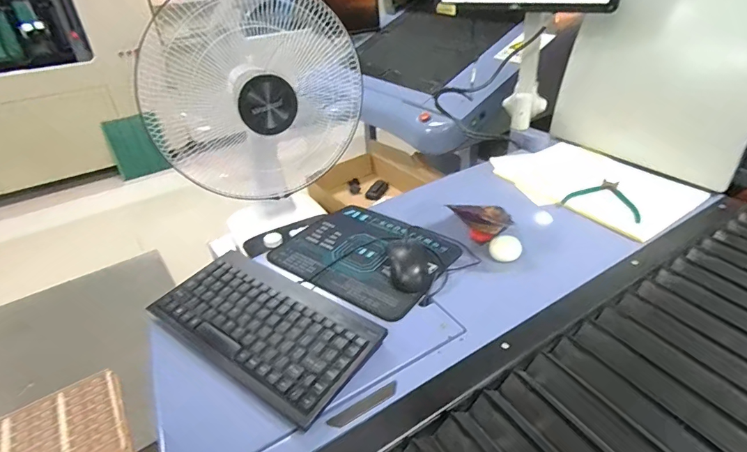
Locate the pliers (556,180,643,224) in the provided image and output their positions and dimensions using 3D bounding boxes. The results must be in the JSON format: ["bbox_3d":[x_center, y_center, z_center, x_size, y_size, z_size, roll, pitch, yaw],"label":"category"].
[{"bbox_3d":[0.420,-0.058,0.770,0.127,0.007,0.136,15,39,21],"label":"pliers"}]

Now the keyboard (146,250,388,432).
[{"bbox_3d":[-0.144,0.121,0.528,0.289,0.025,0.143,21,42,28],"label":"keyboard"}]

